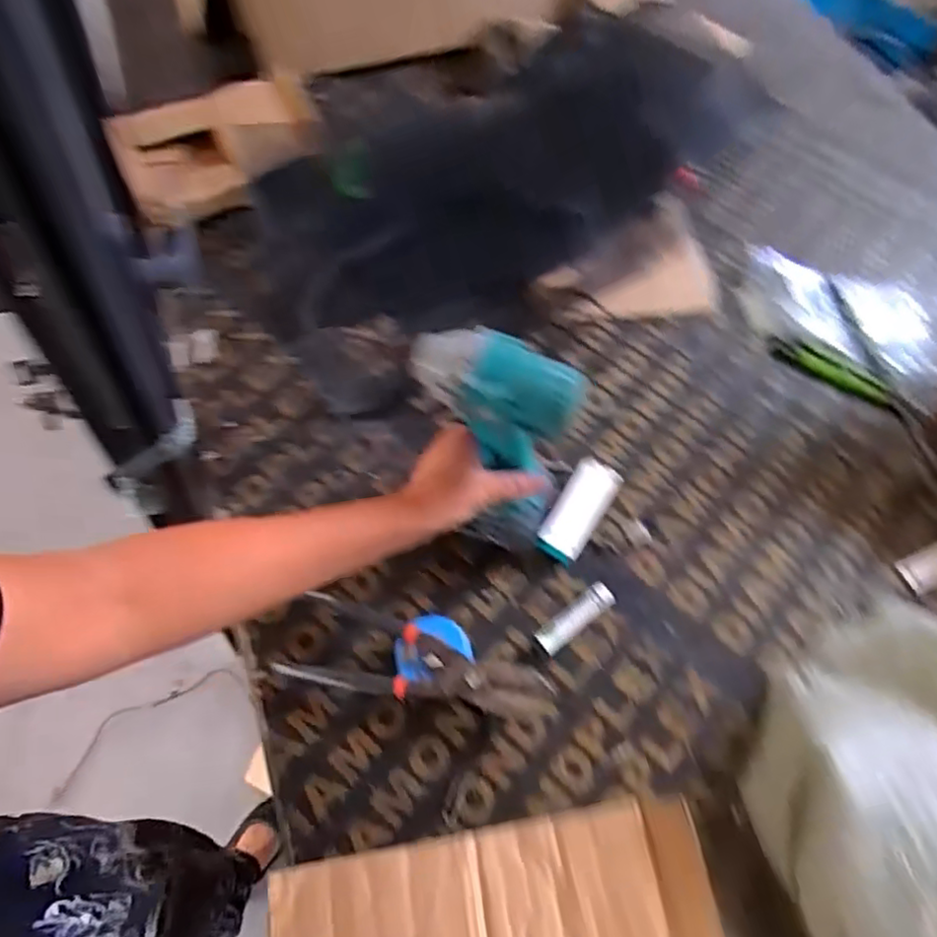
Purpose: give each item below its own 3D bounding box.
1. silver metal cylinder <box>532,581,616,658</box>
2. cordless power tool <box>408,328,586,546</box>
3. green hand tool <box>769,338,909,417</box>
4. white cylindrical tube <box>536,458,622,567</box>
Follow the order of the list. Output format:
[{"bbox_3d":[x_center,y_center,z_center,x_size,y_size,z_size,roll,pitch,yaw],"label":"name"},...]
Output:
[{"bbox_3d":[0.106,0.148,0.620,0.090,0.018,0.025,-34,69,-18],"label":"silver metal cylinder"},{"bbox_3d":[0.029,-0.004,0.546,0.126,0.259,0.078,27,64,26],"label":"cordless power tool"},{"bbox_3d":[0.463,-0.120,0.791,0.169,0.013,0.041,25,64,10],"label":"green hand tool"},{"bbox_3d":[0.117,0.042,0.664,0.047,0.036,0.121,32,66,13],"label":"white cylindrical tube"}]

